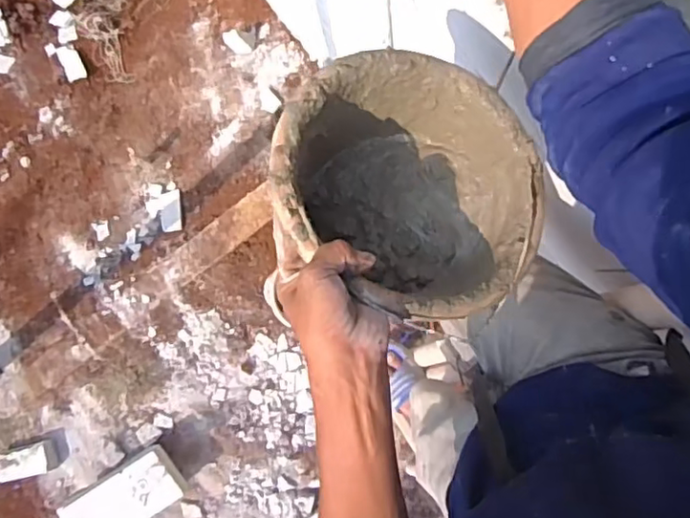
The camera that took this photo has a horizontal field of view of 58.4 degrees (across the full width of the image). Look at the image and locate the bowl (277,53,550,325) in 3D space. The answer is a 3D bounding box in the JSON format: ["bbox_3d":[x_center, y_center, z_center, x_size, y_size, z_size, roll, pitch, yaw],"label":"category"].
[{"bbox_3d":[0.043,-0.056,0.600,0.246,0.147,0.246,5,73,-17],"label":"bowl"}]

